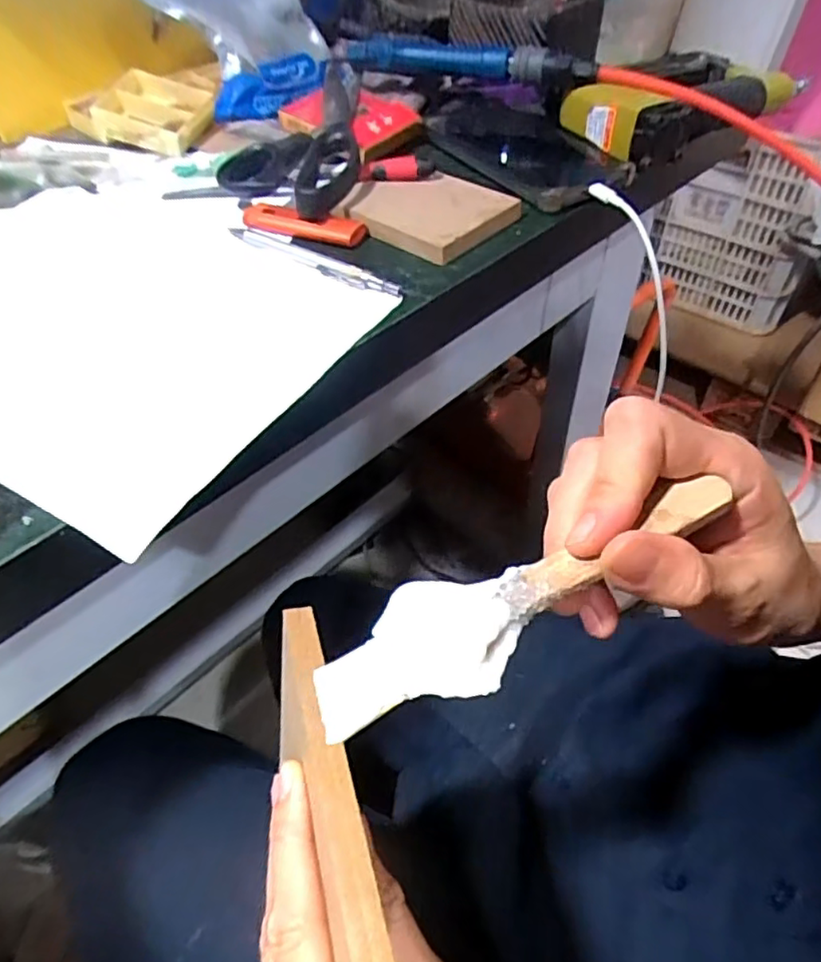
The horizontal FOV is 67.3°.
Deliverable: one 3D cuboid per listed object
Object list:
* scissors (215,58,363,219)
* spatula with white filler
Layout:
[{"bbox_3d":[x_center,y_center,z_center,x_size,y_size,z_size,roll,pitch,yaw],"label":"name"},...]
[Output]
[{"bbox_3d":[-0.083,-0.266,0.464,0.091,0.033,0.236,-1,49,2],"label":"scissors"},{"bbox_3d":[0.034,0.035,0.185,0.136,0.011,0.035,-27,51,-4],"label":"spatula with white filler"}]

